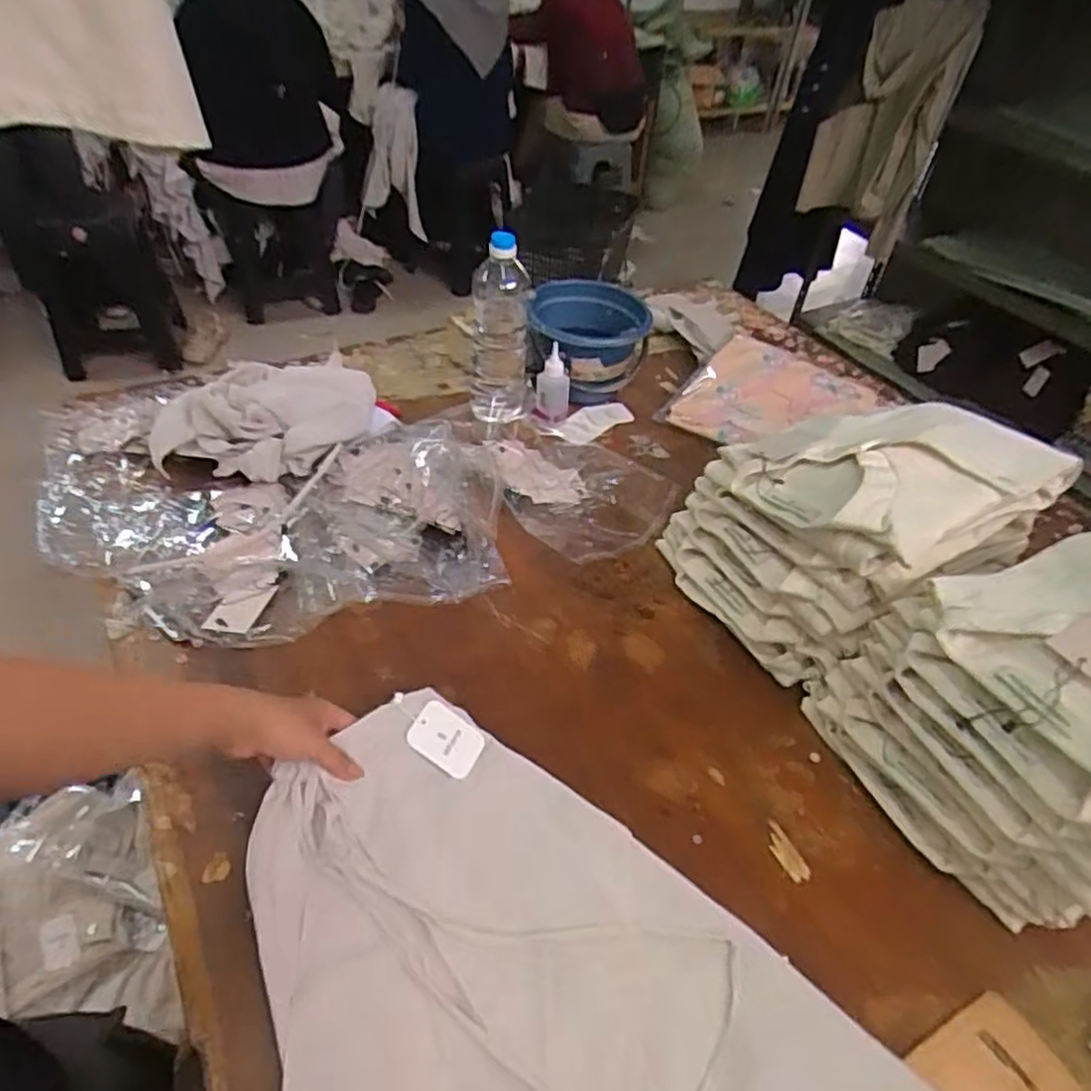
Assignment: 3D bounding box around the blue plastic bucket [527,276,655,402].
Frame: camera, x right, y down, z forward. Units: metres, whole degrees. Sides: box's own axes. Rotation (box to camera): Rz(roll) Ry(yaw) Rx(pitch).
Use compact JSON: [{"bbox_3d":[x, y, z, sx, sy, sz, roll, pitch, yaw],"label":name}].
[{"bbox_3d":[0.065,-0.316,1.120,0.182,0.148,0.197,6,45,-1],"label":"blue plastic bucket"}]

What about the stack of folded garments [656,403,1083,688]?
[{"bbox_3d":[0.316,-0.032,0.801,0.259,0.257,0.275,-19,50,-24],"label":"stack of folded garments"}]

